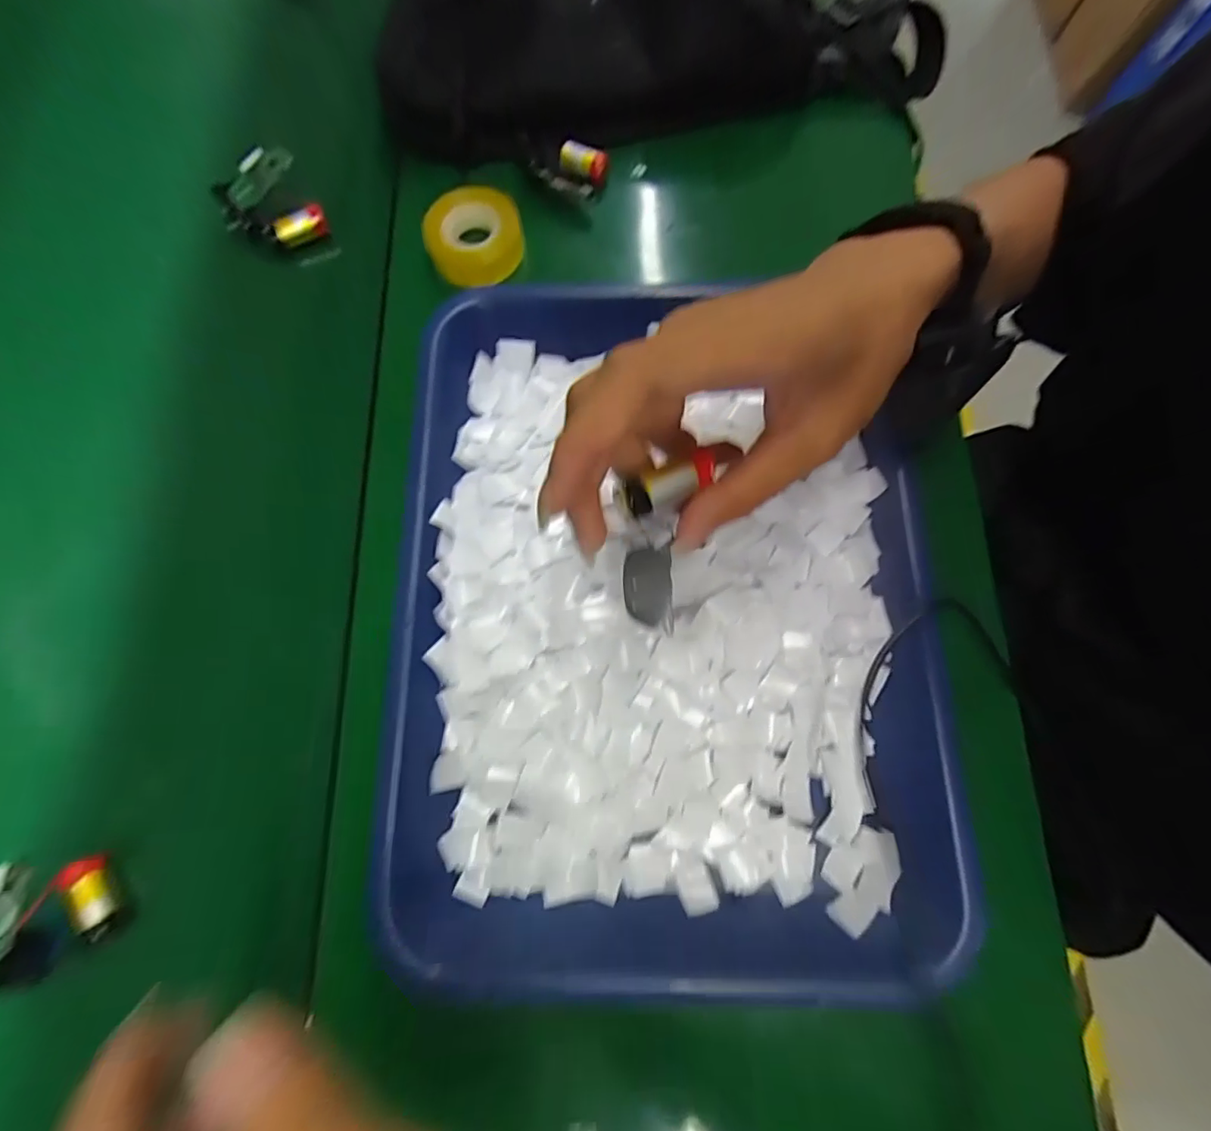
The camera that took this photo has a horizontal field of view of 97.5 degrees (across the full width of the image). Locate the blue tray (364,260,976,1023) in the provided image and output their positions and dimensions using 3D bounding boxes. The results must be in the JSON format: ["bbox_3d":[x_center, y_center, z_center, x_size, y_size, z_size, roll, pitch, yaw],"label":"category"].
[{"bbox_3d":[0.023,0.012,0.266,0.261,0.035,0.328,-2,76,1],"label":"blue tray"}]

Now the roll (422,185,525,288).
[{"bbox_3d":[-0.082,-0.206,0.329,0.057,0.022,0.056,1,75,-2],"label":"roll"}]

